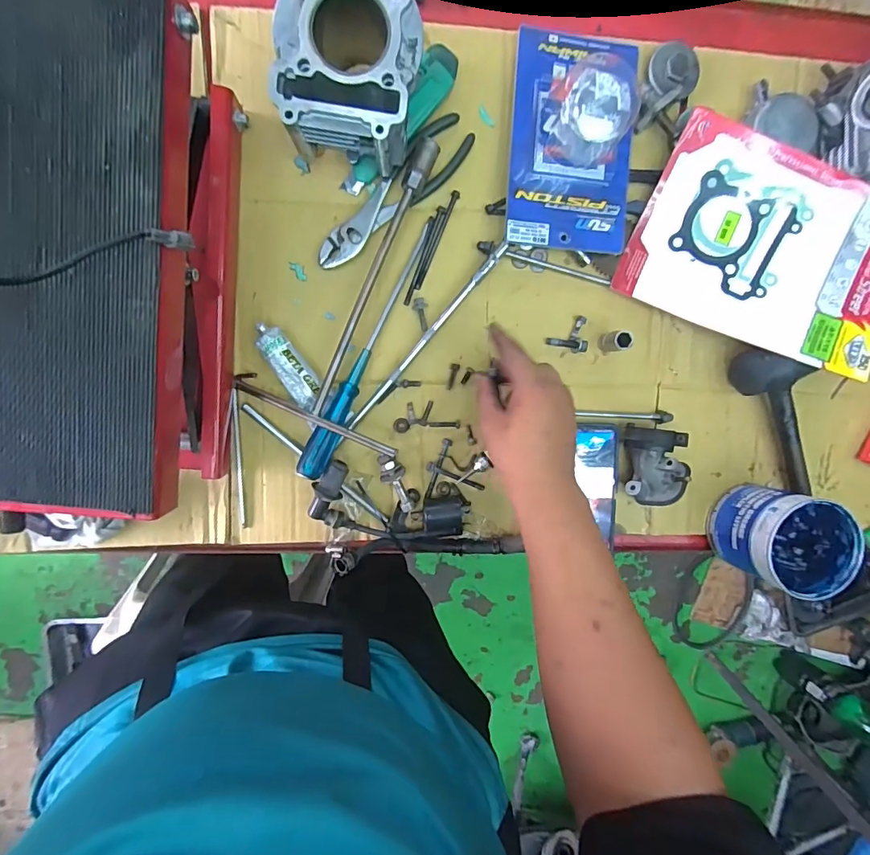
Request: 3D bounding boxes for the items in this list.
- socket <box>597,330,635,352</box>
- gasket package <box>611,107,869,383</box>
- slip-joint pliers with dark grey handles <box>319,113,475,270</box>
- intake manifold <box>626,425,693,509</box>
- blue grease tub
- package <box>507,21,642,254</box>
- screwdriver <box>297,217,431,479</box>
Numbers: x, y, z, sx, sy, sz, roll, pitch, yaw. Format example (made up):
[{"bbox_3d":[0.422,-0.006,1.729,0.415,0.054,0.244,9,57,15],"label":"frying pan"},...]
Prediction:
[{"bbox_3d":[0.192,-0.091,0.480,0.019,0.042,0.021,-7,98,-4],"label":"socket"},{"bbox_3d":[0.353,-0.186,0.469,0.271,0.020,0.189,23,96,1],"label":"gasket package"},{"bbox_3d":[-0.039,-0.232,0.454,0.046,0.015,0.197,44,92,-9],"label":"slip-joint pliers with dark grey handles"},{"bbox_3d":[0.242,0.043,0.498,0.067,0.048,0.091,-3,98,-5],"label":"intake manifold"},{"bbox_3d":[0.378,0.118,0.496,0.099,0.090,0.095,-1,98,-5],"label":"blue grease tub"},{"bbox_3d":[0.142,-0.285,0.430,0.126,0.052,0.204,3,97,-6],"label":"package"},{"bbox_3d":[-0.072,-0.080,0.458,0.026,0.025,0.283,24,95,-8],"label":"screwdriver"}]

